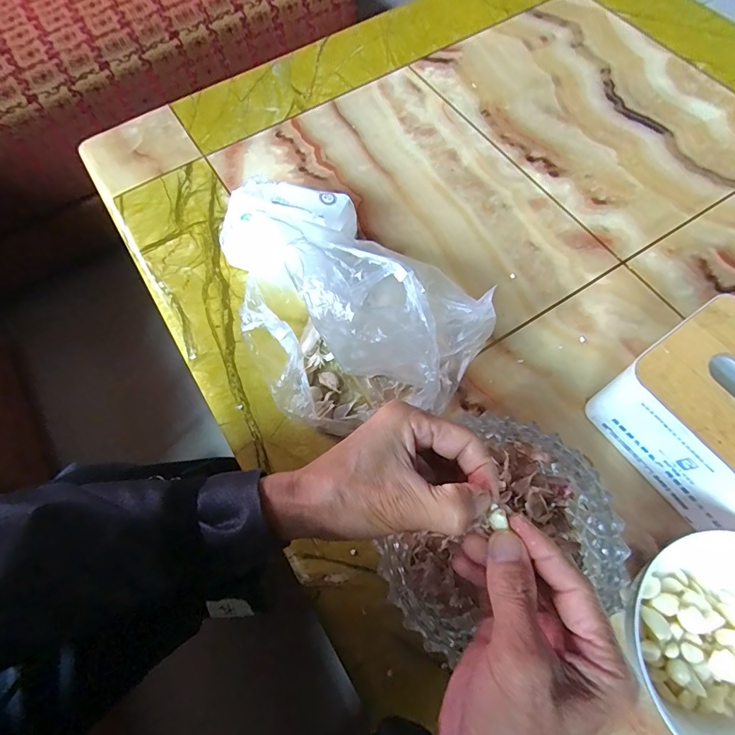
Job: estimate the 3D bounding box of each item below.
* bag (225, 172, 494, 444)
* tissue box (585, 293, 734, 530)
[{"bbox_3d":[-0.045,-0.072,0.378,0.168,0.142,0.273,-39,71,-14],"label":"bag"},{"bbox_3d":[0.284,0.046,0.341,0.118,0.096,0.154,-34,70,-12],"label":"tissue box"}]

